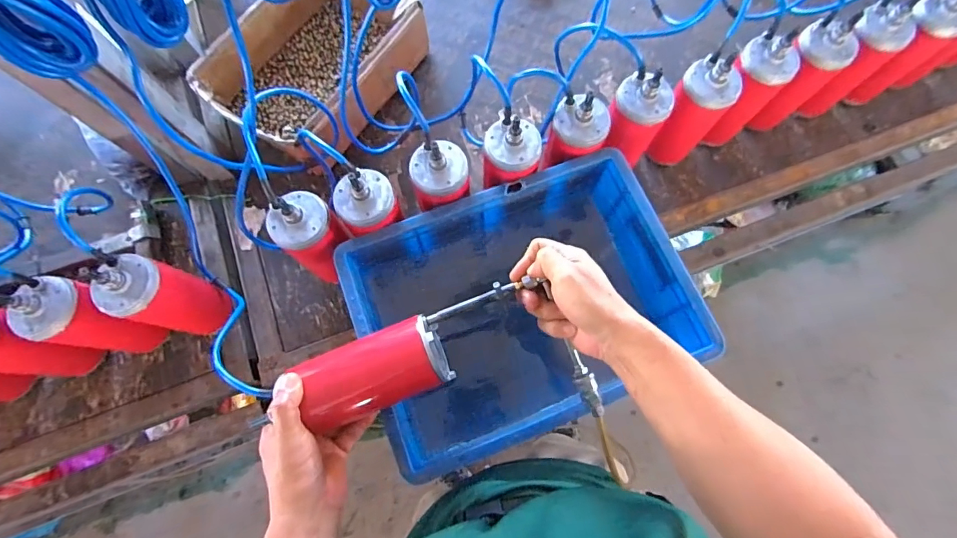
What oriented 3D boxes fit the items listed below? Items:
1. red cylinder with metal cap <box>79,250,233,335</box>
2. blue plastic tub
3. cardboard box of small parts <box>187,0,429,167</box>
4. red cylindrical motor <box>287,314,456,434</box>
[{"bbox_3d":[-0.410,0.041,0.585,0.065,0.192,0.080,13,75,4],"label":"red cylinder with metal cap"},{"bbox_3d":[0.055,0.057,0.613,0.394,0.184,0.297,-21,75,-5],"label":"blue plastic tub"},{"bbox_3d":[-0.273,-0.350,0.746,0.264,0.097,0.332,30,77,9],"label":"cardboard box of small parts"},{"bbox_3d":[-0.107,0.107,0.450,0.147,0.062,0.069,-21,75,-5],"label":"red cylindrical motor"}]

